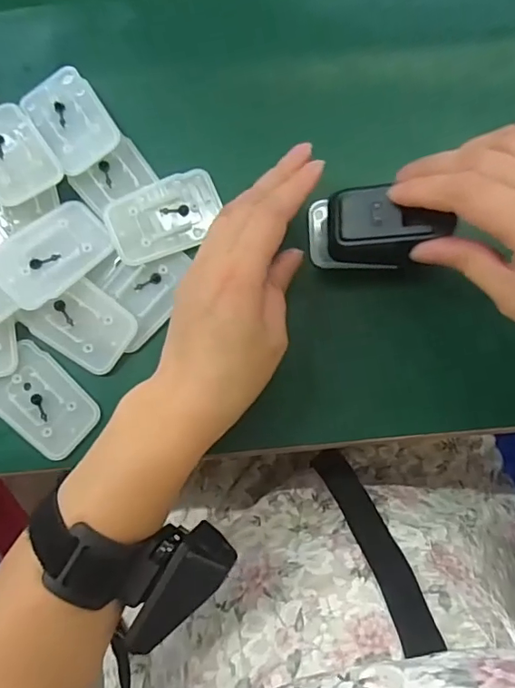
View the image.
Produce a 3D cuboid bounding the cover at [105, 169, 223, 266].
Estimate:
[{"bbox_3d":[-0.056,-0.077,0.311,0.068,0.007,0.043,-24,84,-2],"label":"cover"}]

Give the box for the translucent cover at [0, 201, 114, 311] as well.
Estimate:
[{"bbox_3d":[-0.121,-0.054,0.298,0.044,0.004,0.067,43,69,3],"label":"translucent cover"}]

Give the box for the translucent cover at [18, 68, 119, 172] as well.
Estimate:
[{"bbox_3d":[-0.113,-0.137,0.310,0.040,0.007,0.064,-34,84,-3],"label":"translucent cover"}]

